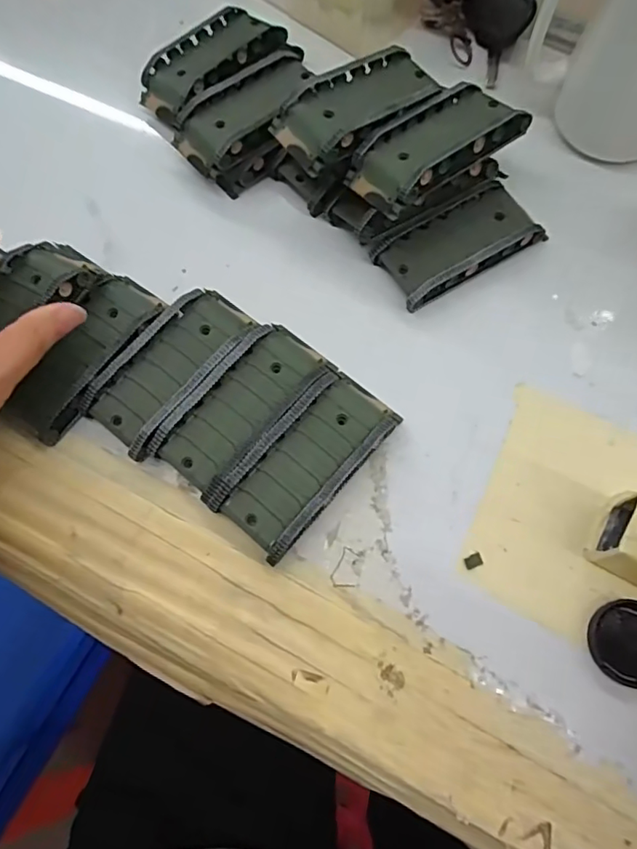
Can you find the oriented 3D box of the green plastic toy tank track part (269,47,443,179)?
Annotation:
[{"bbox_3d":[0.023,-0.179,0.299,0.095,0.015,0.045,-36,73,-12],"label":"green plastic toy tank track part"}]

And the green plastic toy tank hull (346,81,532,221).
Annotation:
[{"bbox_3d":[0.063,-0.153,0.292,0.095,0.021,0.045,-36,73,-12],"label":"green plastic toy tank hull"}]

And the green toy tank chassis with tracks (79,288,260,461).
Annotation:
[{"bbox_3d":[-0.076,-0.032,0.285,0.045,0.018,0.096,36,75,12],"label":"green toy tank chassis with tracks"}]

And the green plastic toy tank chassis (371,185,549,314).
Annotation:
[{"bbox_3d":[0.080,-0.103,0.310,0.089,0.019,0.043,-28,73,-8],"label":"green plastic toy tank chassis"}]

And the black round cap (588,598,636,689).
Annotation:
[{"bbox_3d":[0.140,0.097,0.241,0.034,0.008,0.036,0,71,1],"label":"black round cap"}]

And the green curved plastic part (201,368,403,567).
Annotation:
[{"bbox_3d":[-0.005,0.016,0.268,0.047,0.019,0.096,40,76,13],"label":"green curved plastic part"}]

